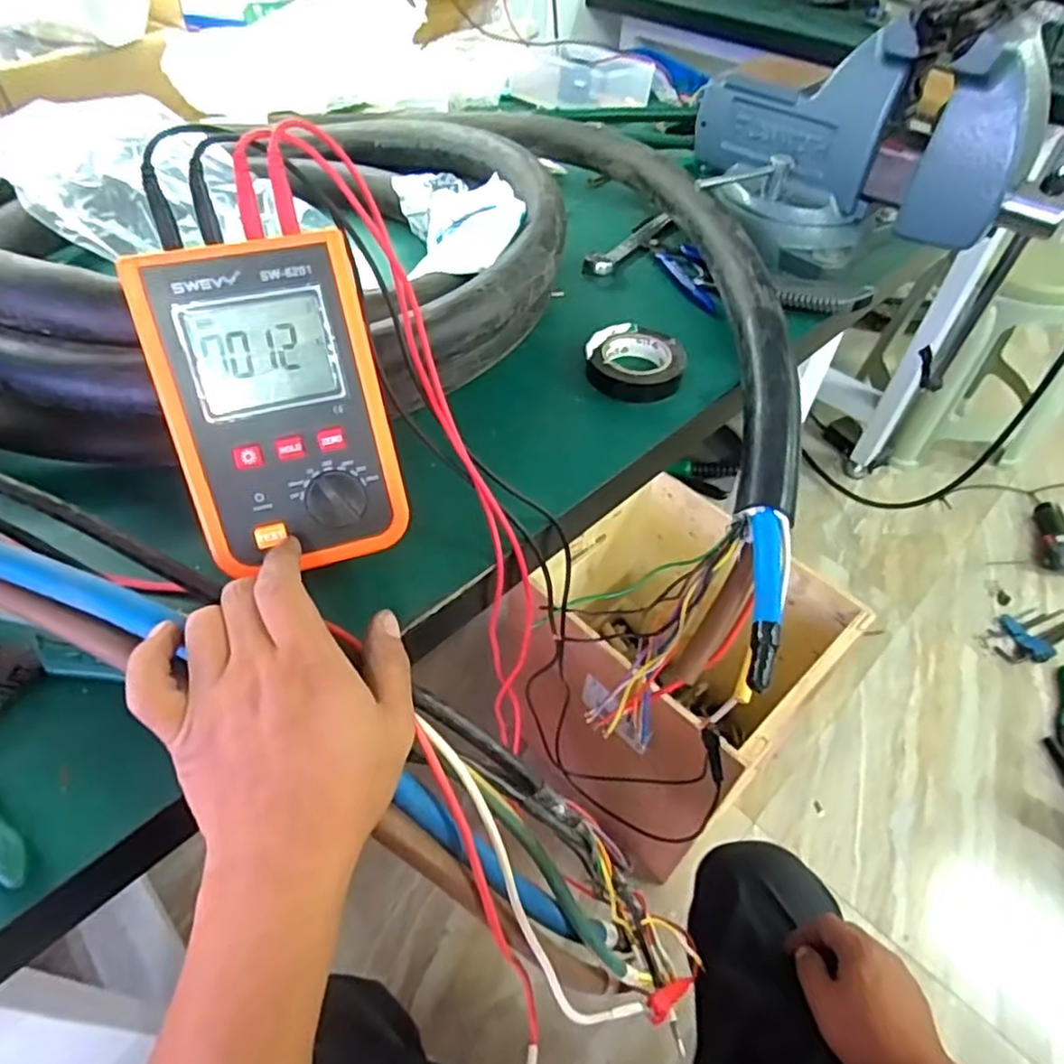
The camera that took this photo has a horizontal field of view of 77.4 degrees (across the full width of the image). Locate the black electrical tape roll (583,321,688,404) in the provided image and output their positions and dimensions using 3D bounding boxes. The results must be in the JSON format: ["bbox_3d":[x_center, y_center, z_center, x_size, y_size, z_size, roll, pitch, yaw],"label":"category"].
[{"bbox_3d":[0.077,-0.127,0.498,0.072,0.017,0.074,6,49,3],"label":"black electrical tape roll"}]

